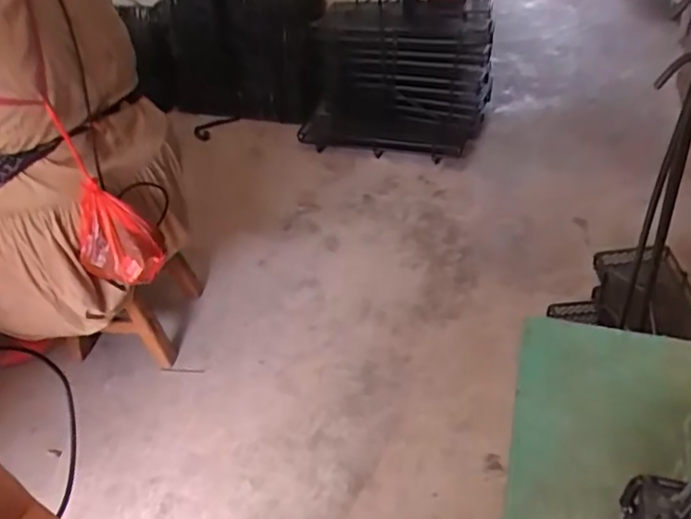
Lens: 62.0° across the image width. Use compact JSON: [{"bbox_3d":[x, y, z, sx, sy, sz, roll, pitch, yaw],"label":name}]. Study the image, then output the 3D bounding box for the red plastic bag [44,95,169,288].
[{"bbox_3d":[-0.479,-0.115,1.113,0.155,0.356,0.122,-29,6,-25],"label":"red plastic bag"}]

